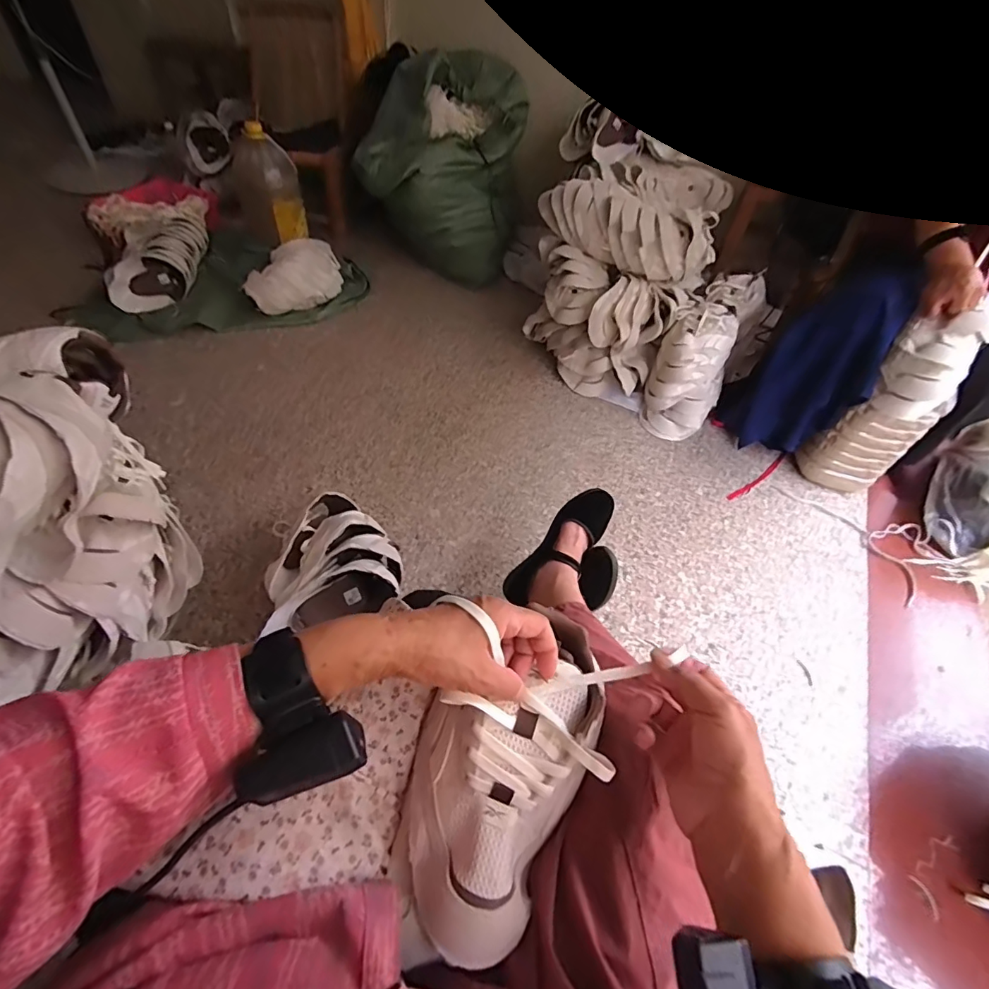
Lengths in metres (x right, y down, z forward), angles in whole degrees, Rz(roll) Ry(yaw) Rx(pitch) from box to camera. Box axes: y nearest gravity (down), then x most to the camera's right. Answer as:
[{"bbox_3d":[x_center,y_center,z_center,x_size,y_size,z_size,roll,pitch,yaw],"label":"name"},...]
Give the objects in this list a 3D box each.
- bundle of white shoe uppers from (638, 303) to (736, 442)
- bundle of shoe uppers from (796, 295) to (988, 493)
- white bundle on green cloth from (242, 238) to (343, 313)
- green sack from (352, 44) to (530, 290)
[{"bbox_3d":[0.513,-0.314,1.258,0.180,0.344,0.109,12,21,-12],"label":"bundle of white shoe uppers"},{"bbox_3d":[0.842,-0.174,1.037,0.148,0.434,0.122,-11,52,-14],"label":"bundle of shoe uppers"},{"bbox_3d":[-0.566,-0.649,1.425,0.168,0.139,0.352,13,50,6],"label":"white bundle on green cloth"},{"bbox_3d":[-0.162,-1.006,1.539,0.484,0.524,0.447,3,50,-4],"label":"green sack"}]

